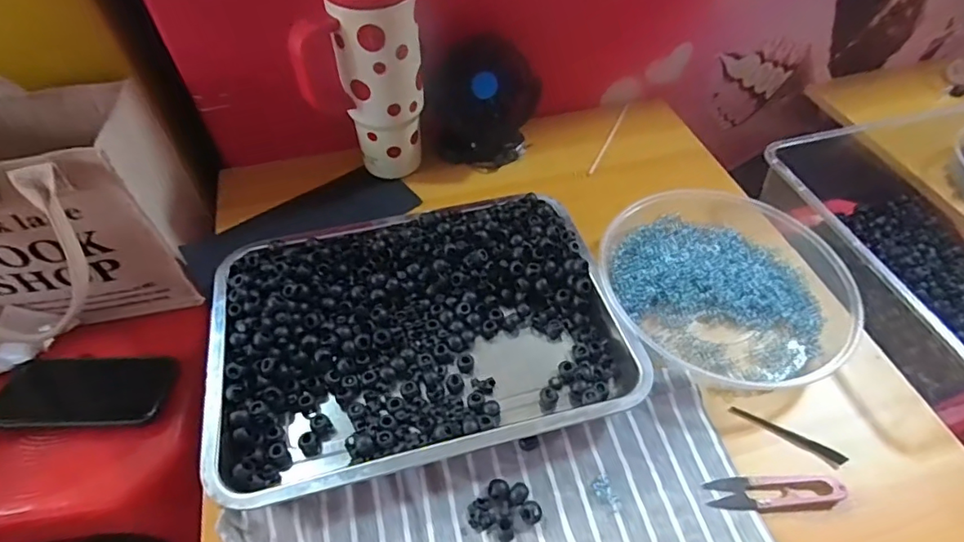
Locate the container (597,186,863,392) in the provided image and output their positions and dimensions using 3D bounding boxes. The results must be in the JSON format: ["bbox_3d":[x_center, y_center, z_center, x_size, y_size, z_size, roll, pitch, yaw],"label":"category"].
[{"bbox_3d":[0.231,0.009,0.508,0.232,0.056,0.222,0,52,0],"label":"container"}]

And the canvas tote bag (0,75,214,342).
[{"bbox_3d":[-0.434,-0.051,0.515,0.224,0.245,0.187,-8,52,-7],"label":"canvas tote bag"}]

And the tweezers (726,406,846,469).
[{"bbox_3d":[0.253,0.135,0.436,0.087,0.014,0.011,29,57,21],"label":"tweezers"}]

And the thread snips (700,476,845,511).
[{"bbox_3d":[0.224,0.168,0.400,0.099,0.011,0.023,-2,52,-2],"label":"thread snips"}]

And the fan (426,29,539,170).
[{"bbox_3d":[0.002,-0.187,0.601,0.120,0.142,0.056,4,52,3],"label":"fan"}]

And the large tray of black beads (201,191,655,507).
[{"bbox_3d":[-0.057,0.041,0.459,0.342,0.042,0.248,-11,53,-9],"label":"large tray of black beads"}]

